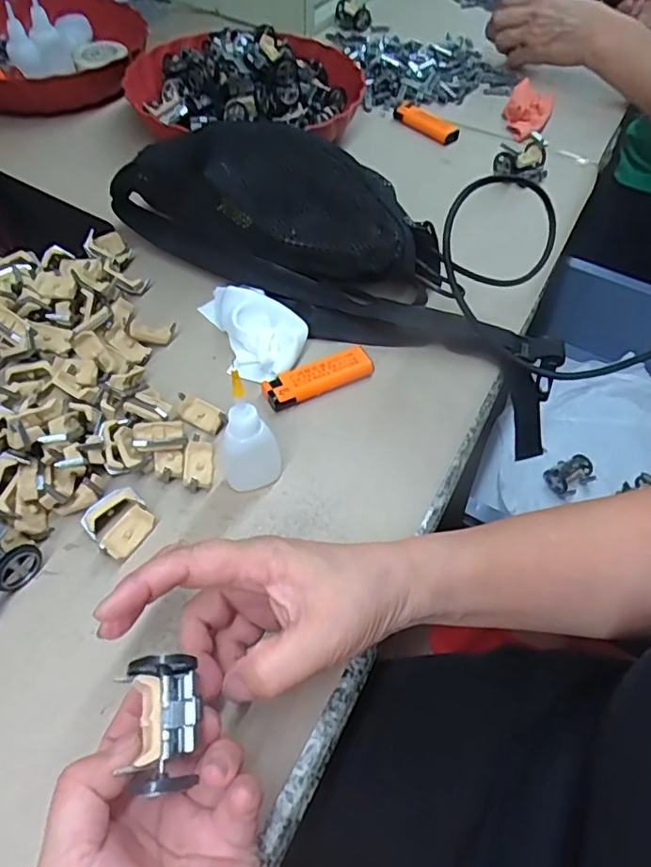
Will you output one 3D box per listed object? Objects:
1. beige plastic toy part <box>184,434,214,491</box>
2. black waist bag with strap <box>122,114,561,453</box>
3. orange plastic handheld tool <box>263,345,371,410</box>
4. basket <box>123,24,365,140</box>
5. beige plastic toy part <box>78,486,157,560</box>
[{"bbox_3d":[-0.081,0.019,0.365,0.017,0.009,0.036,-1,55,-2],"label":"beige plastic toy part"},{"bbox_3d":[0.012,-0.138,0.444,0.375,0.110,0.104,30,59,18],"label":"black waist bag with strap"},{"bbox_3d":[-0.005,-0.040,0.407,0.078,0.011,0.023,-21,58,-16],"label":"orange plastic handheld tool"},{"bbox_3d":[-0.085,-0.386,0.605,0.242,0.062,0.203,-7,55,-7],"label":"basket"},{"bbox_3d":[-0.120,0.052,0.337,0.033,0.015,0.036,32,60,19],"label":"beige plastic toy part"}]

